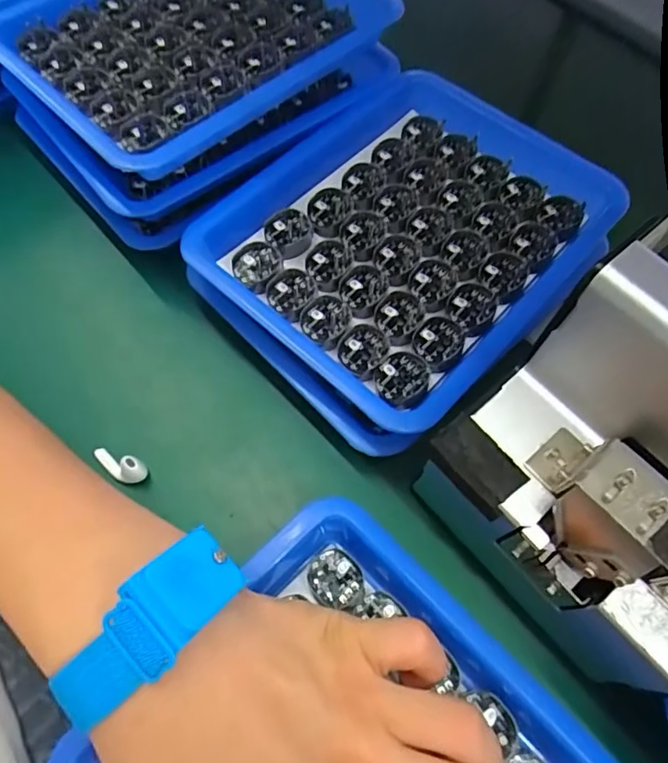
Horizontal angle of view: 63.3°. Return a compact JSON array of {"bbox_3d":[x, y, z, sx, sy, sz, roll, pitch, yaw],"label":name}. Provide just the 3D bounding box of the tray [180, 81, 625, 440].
[{"bbox_3d":[0.048,-0.090,0.315,0.171,0.023,0.215,40,68,15],"label":"tray"}]

